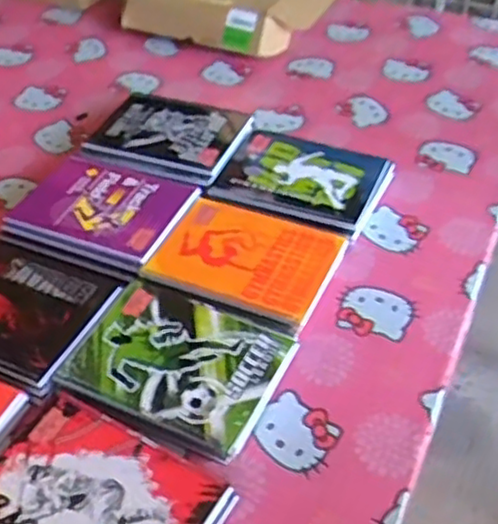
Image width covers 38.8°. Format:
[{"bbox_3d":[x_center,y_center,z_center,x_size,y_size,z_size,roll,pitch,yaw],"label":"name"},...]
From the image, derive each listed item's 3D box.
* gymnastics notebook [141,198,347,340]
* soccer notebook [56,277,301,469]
[{"bbox_3d":[-0.001,-0.007,0.819,0.192,0.013,0.165,22,46,15],"label":"gymnastics notebook"},{"bbox_3d":[-0.070,0.097,0.713,0.202,0.010,0.158,20,47,19],"label":"soccer notebook"}]

